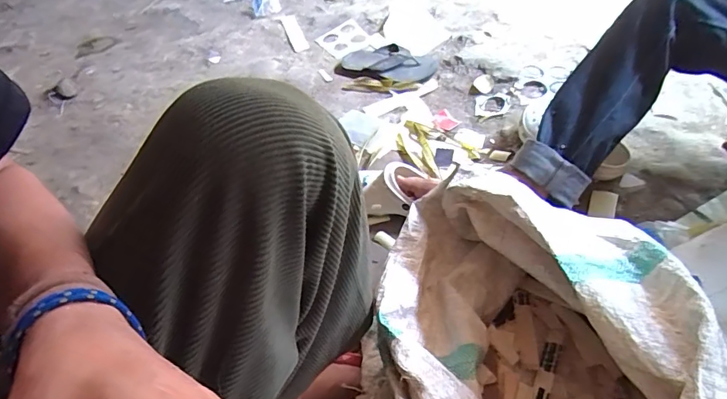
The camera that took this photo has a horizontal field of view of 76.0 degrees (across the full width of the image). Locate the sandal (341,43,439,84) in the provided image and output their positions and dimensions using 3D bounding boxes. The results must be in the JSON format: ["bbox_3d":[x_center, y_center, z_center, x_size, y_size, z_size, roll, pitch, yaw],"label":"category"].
[{"bbox_3d":[0.063,-0.369,1.271,0.273,0.053,0.121,15,52,19],"label":"sandal"}]

